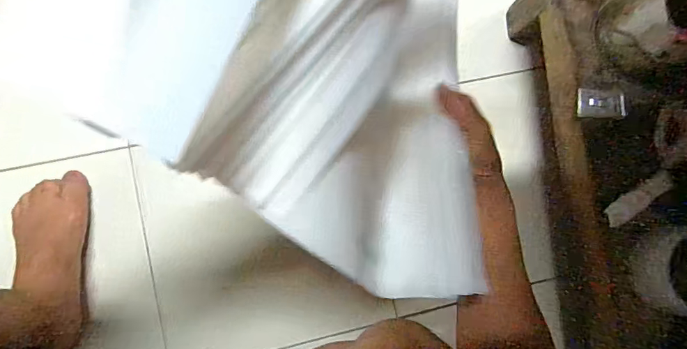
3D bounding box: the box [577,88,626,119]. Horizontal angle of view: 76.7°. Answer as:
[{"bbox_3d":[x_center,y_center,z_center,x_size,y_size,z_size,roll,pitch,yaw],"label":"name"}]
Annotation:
[{"bbox_3d":[0.292,-0.079,0.492,0.051,0.011,0.033,5,84,-7],"label":"box"}]

